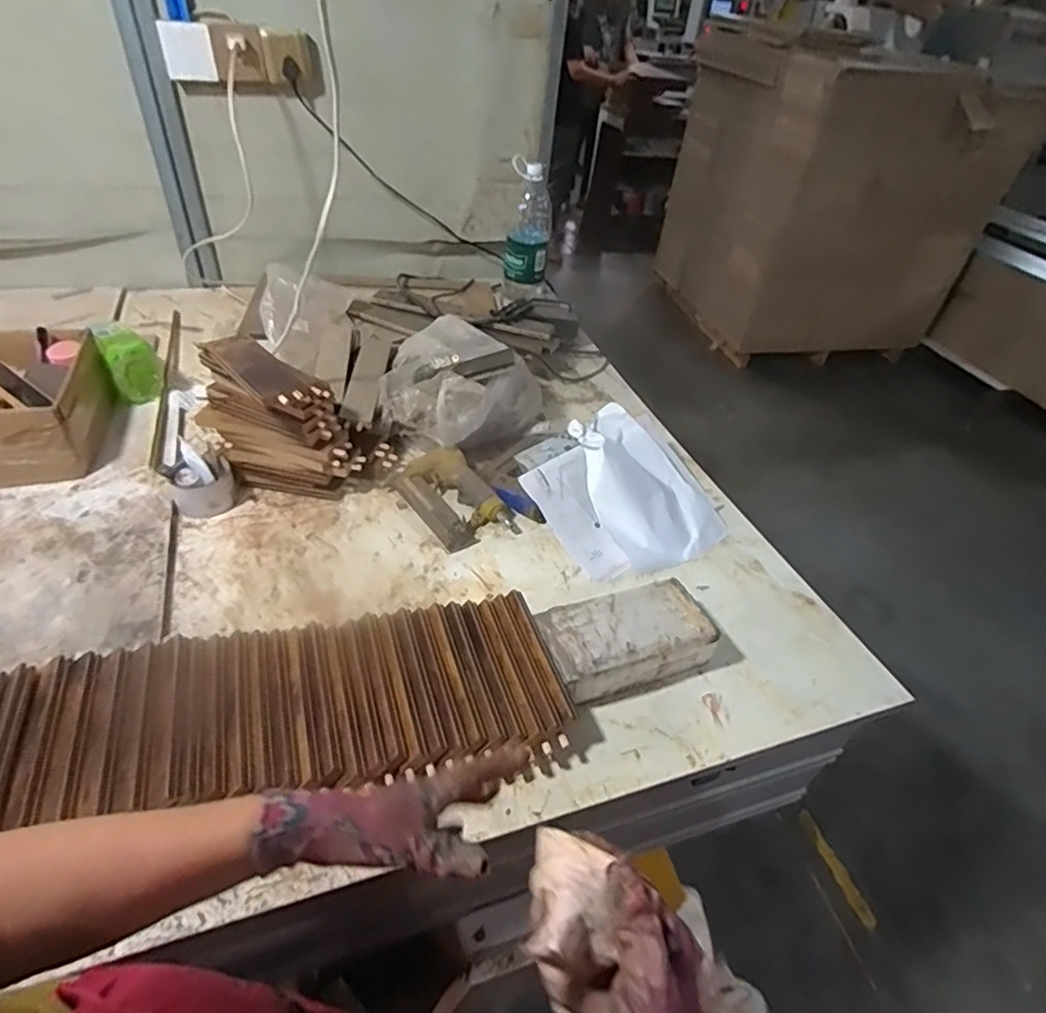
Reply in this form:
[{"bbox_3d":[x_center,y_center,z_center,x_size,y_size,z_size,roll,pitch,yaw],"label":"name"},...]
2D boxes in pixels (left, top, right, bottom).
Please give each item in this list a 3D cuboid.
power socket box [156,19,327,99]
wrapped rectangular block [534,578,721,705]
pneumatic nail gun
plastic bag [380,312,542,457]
[{"bbox_3d":[-0.532,-0.858,1.161,0.278,0.106,0.047,-9,43,-17],"label":"power socket box"},{"bbox_3d":[0.120,0.161,0.725,0.196,0.071,0.098,-11,44,-20],"label":"wrapped rectangular block"},{"bbox_3d":[-0.113,-0.018,0.930,0.116,0.043,0.194,-26,51,-32],"label":"pneumatic nail gun"},{"bbox_3d":[-0.103,-0.205,1.065,0.267,0.128,0.283,5,41,-3],"label":"plastic bag"}]

